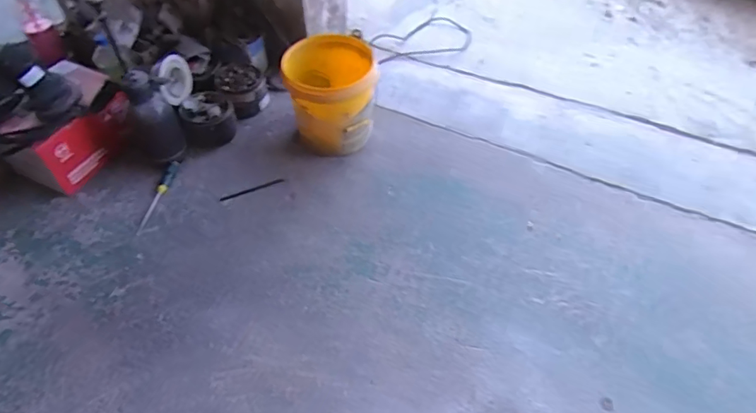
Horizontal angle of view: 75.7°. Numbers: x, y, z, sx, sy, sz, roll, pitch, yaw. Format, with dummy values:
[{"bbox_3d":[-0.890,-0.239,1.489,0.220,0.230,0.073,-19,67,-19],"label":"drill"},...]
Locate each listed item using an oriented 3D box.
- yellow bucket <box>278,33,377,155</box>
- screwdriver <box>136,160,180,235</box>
[{"bbox_3d":[-0.138,-0.332,1.465,0.258,0.270,0.259,0,51,0],"label":"yellow bucket"},{"bbox_3d":[-0.612,-0.032,1.348,0.035,0.025,0.249,7,48,4],"label":"screwdriver"}]

